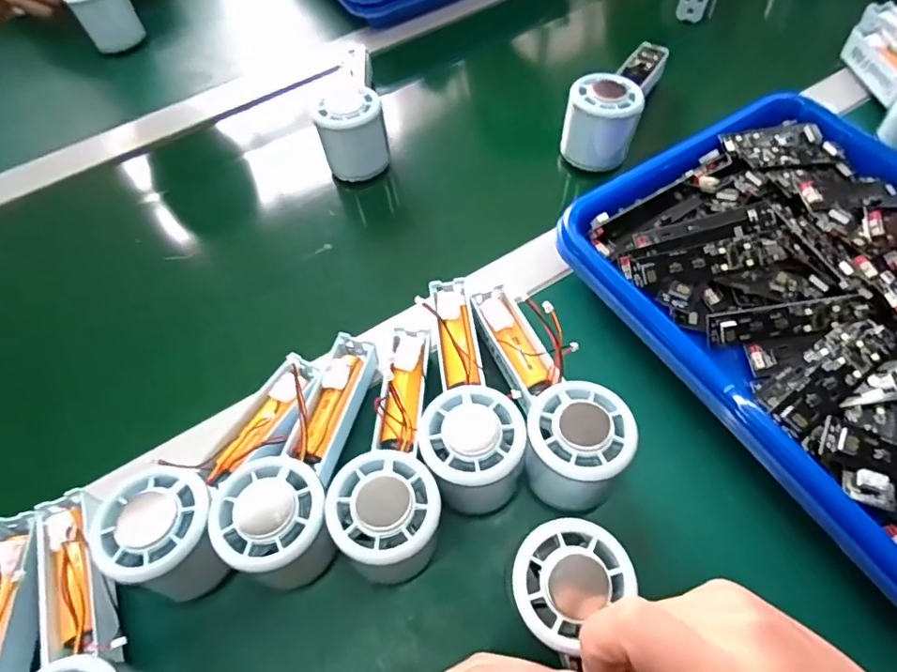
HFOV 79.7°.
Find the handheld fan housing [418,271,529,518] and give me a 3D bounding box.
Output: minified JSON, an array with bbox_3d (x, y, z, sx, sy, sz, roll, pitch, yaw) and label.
[{"bbox_3d":[0.003,0.029,0.336,0.060,0.054,0.154,-15,59,-6],"label":"handheld fan housing"}]

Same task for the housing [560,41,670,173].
[{"bbox_3d":[0.148,-0.216,0.473,0.056,0.062,0.138,20,62,15],"label":"housing"}]

